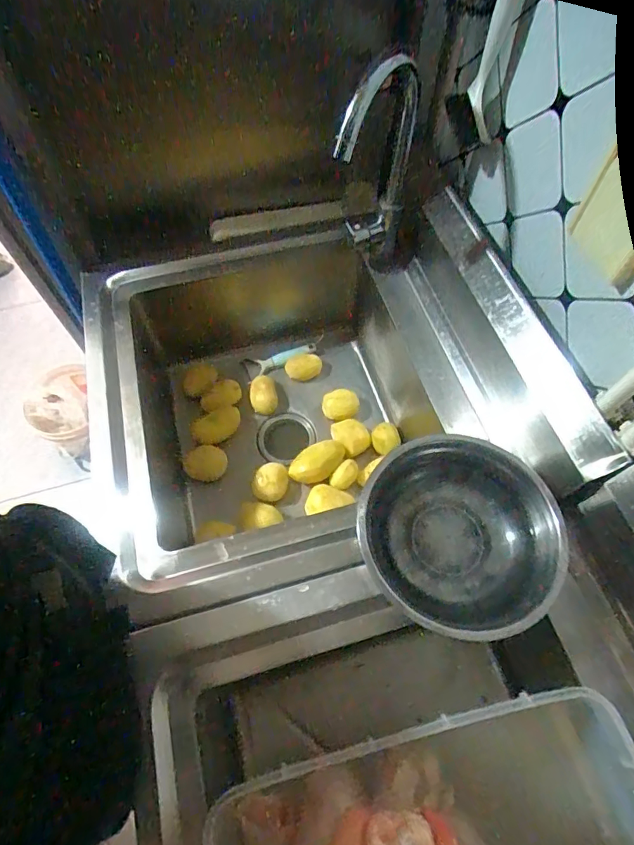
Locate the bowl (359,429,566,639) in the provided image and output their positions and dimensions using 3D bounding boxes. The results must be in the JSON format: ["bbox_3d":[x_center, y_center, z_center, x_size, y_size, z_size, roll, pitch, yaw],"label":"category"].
[{"bbox_3d":[0.160,0.127,0.535,0.209,0.071,0.223,0,62,0],"label":"bowl"}]

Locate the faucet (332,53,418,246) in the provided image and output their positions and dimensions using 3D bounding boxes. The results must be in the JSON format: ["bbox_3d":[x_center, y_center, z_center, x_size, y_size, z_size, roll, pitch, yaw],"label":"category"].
[{"bbox_3d":[0.083,-0.343,0.640,0.085,0.287,0.183,11,63,6],"label":"faucet"}]

